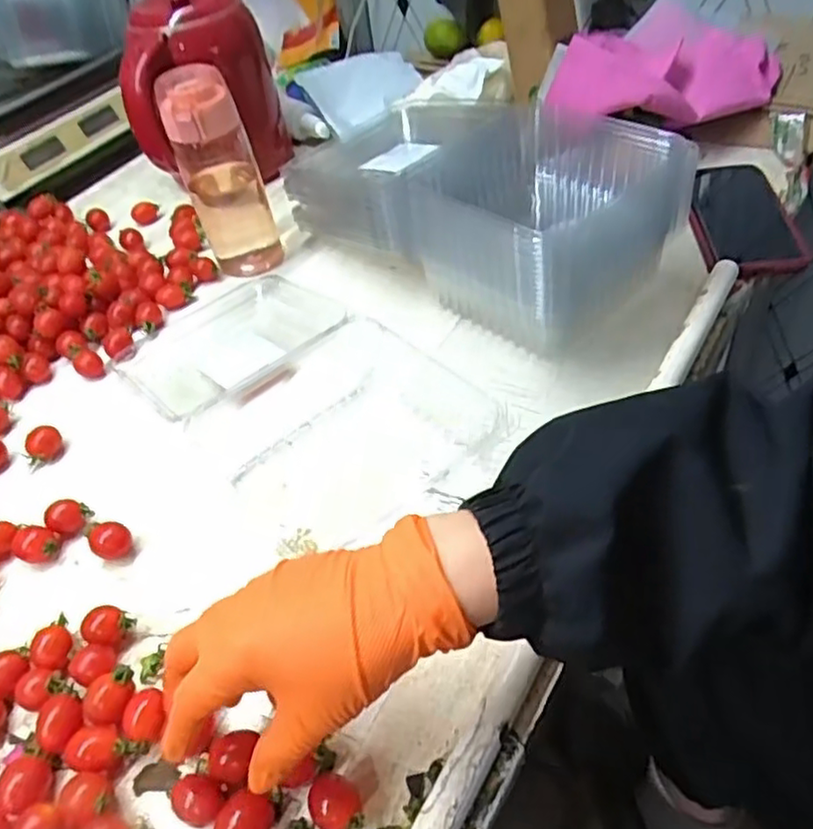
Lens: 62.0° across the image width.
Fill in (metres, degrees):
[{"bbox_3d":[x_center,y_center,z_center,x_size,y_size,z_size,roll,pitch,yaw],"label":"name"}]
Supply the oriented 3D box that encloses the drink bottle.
[{"bbox_3d":[-0.176,-0.230,0.645,0.076,0.182,0.059,-18,46,-8],"label":"drink bottle"}]

